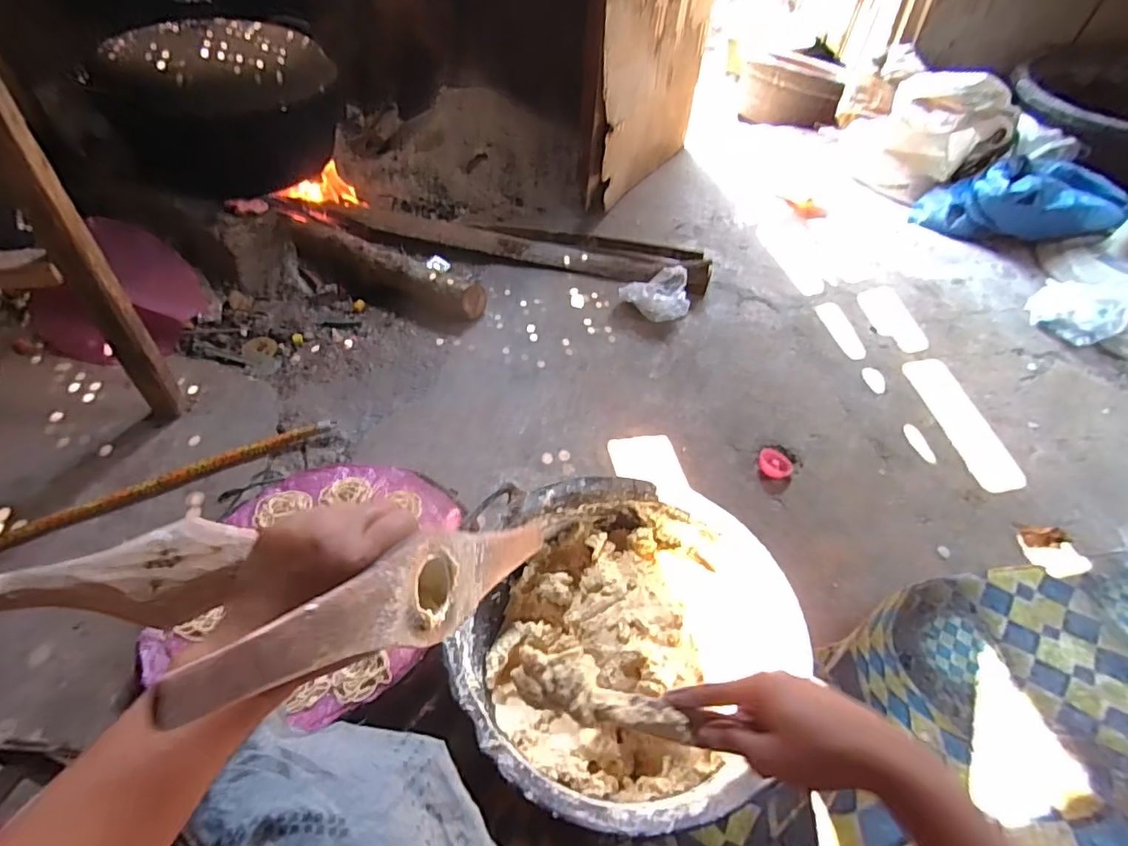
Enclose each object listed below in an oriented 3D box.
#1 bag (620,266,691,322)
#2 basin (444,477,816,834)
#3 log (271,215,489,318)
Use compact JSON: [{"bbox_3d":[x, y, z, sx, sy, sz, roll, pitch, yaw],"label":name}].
[{"bbox_3d":[0.219,-0.305,1.372,0.154,0.071,0.099,-12,49,-15],"label":"bag"},{"bbox_3d":[0.074,0.266,0.735,0.412,0.154,0.415,-15,50,-18],"label":"basin"},{"bbox_3d":[-0.448,-0.371,1.371,0.558,0.103,0.084,21,49,15],"label":"log"}]

